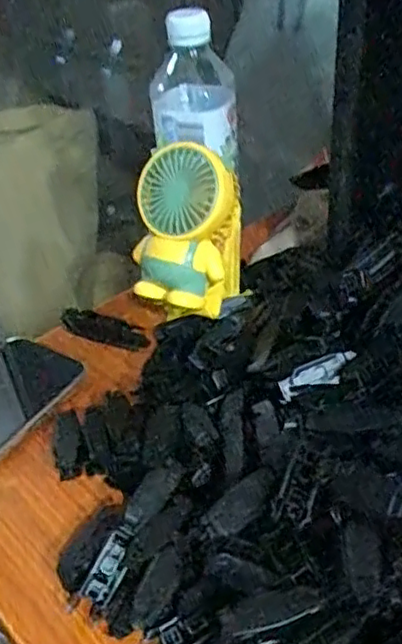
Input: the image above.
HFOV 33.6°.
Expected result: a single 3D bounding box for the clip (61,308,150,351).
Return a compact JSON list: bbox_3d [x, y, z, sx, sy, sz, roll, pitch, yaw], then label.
[{"bbox_3d":[-0.075,0.005,0.524,0.072,0.018,0.016,17,39,8],"label":"clip"}]

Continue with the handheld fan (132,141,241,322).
[{"bbox_3d":[-0.008,-0.055,0.477,0.069,0.141,0.074,-1,38,6],"label":"handheld fan"}]

